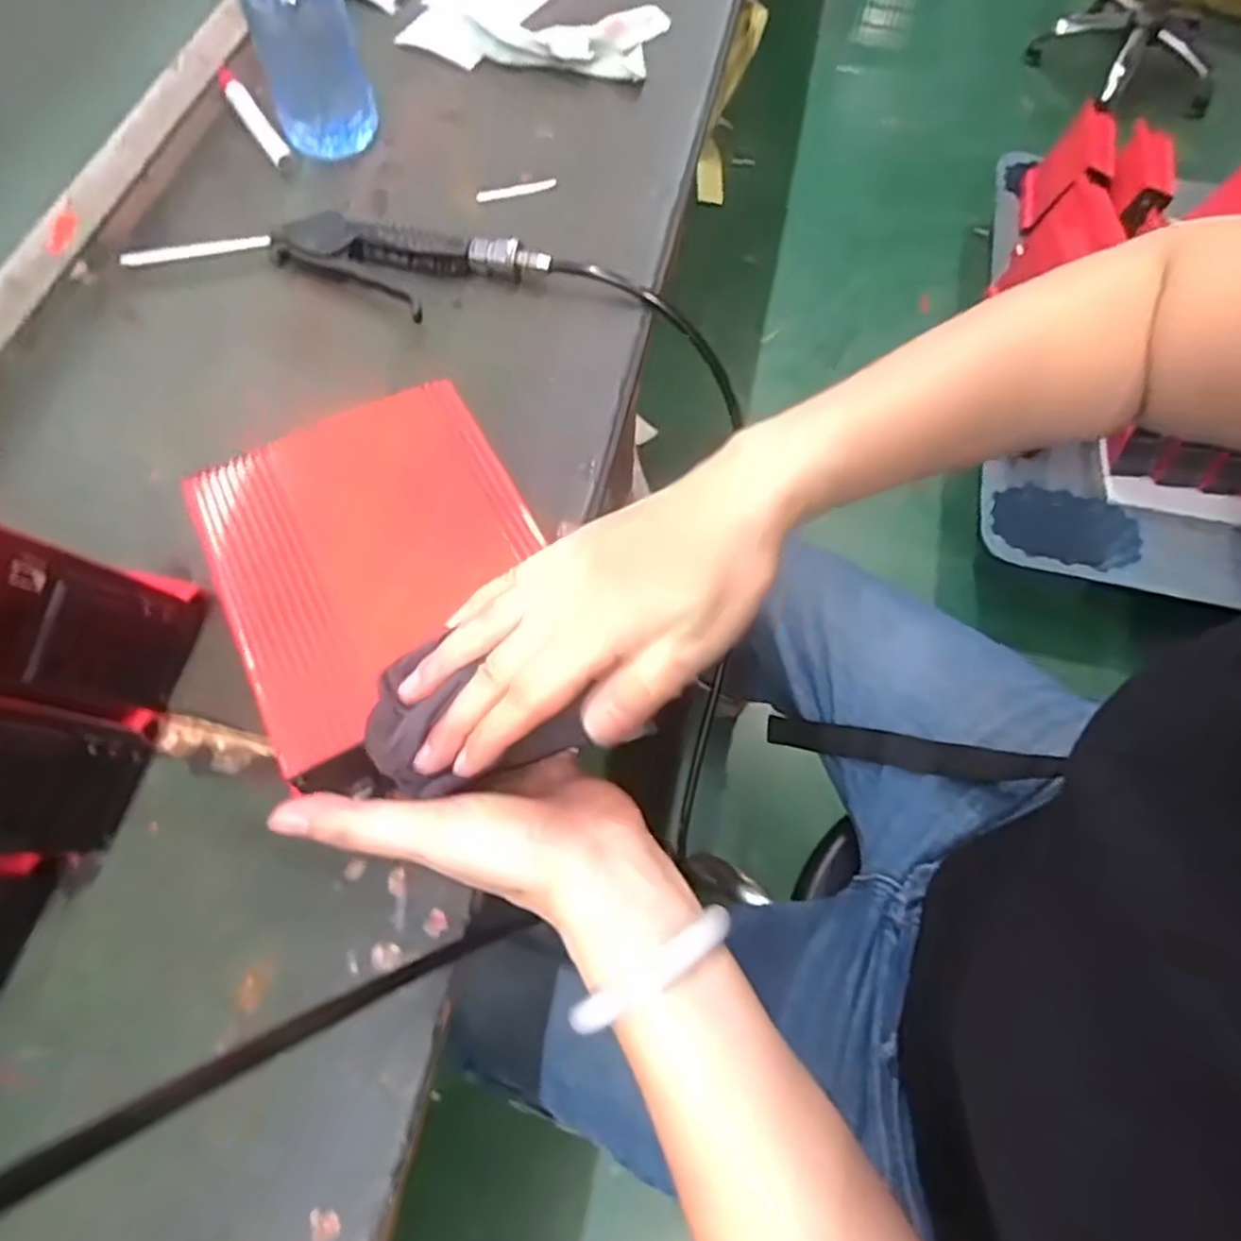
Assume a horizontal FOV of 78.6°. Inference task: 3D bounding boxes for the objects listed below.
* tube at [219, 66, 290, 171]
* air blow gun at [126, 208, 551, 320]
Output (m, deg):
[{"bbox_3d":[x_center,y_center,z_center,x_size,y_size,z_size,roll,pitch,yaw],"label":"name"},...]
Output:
[{"bbox_3d":[-0.280,-0.384,0.576,0.016,0.013,0.108,-31,69,-15],"label":"tube"},{"bbox_3d":[-0.184,-0.243,0.510,0.258,0.019,0.078,12,64,5],"label":"air blow gun"}]

